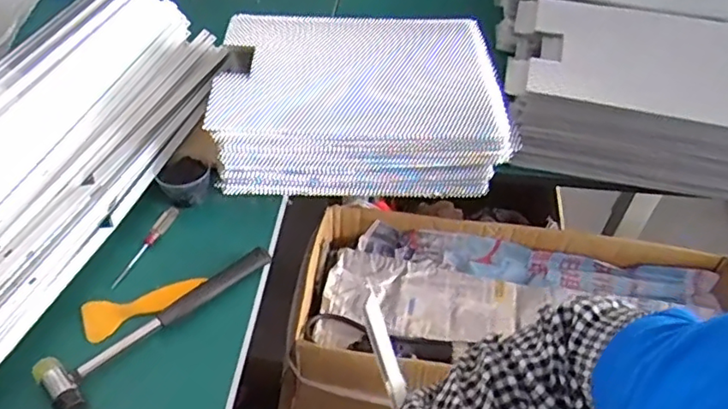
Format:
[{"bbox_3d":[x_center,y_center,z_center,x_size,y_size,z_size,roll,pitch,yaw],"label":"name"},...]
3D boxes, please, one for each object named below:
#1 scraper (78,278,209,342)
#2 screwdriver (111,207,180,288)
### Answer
[{"bbox_3d":[-0.229,0.098,0.605,0.121,0.008,0.051,-23,51,-24],"label":"scraper"},{"bbox_3d":[-0.247,0.045,0.659,0.012,0.015,0.119,18,47,13],"label":"screwdriver"}]

